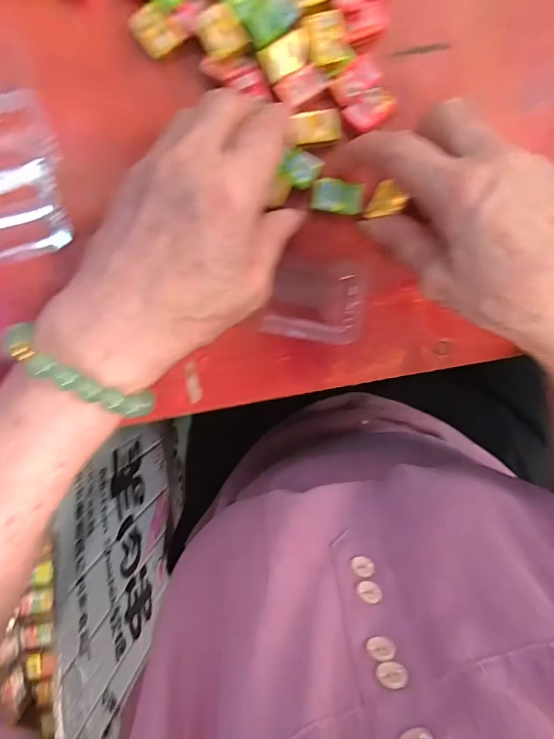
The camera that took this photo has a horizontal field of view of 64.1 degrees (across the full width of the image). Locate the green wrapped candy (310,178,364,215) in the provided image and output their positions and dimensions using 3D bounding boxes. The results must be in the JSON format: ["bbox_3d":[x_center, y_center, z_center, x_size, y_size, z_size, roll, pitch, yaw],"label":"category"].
[{"bbox_3d":[0.034,-0.098,0.250,0.029,0.006,0.016,8,94,-2],"label":"green wrapped candy"}]

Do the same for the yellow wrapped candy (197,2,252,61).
[{"bbox_3d":[-0.030,-0.179,0.236,0.023,0.008,0.025,-29,95,0],"label":"yellow wrapped candy"}]

